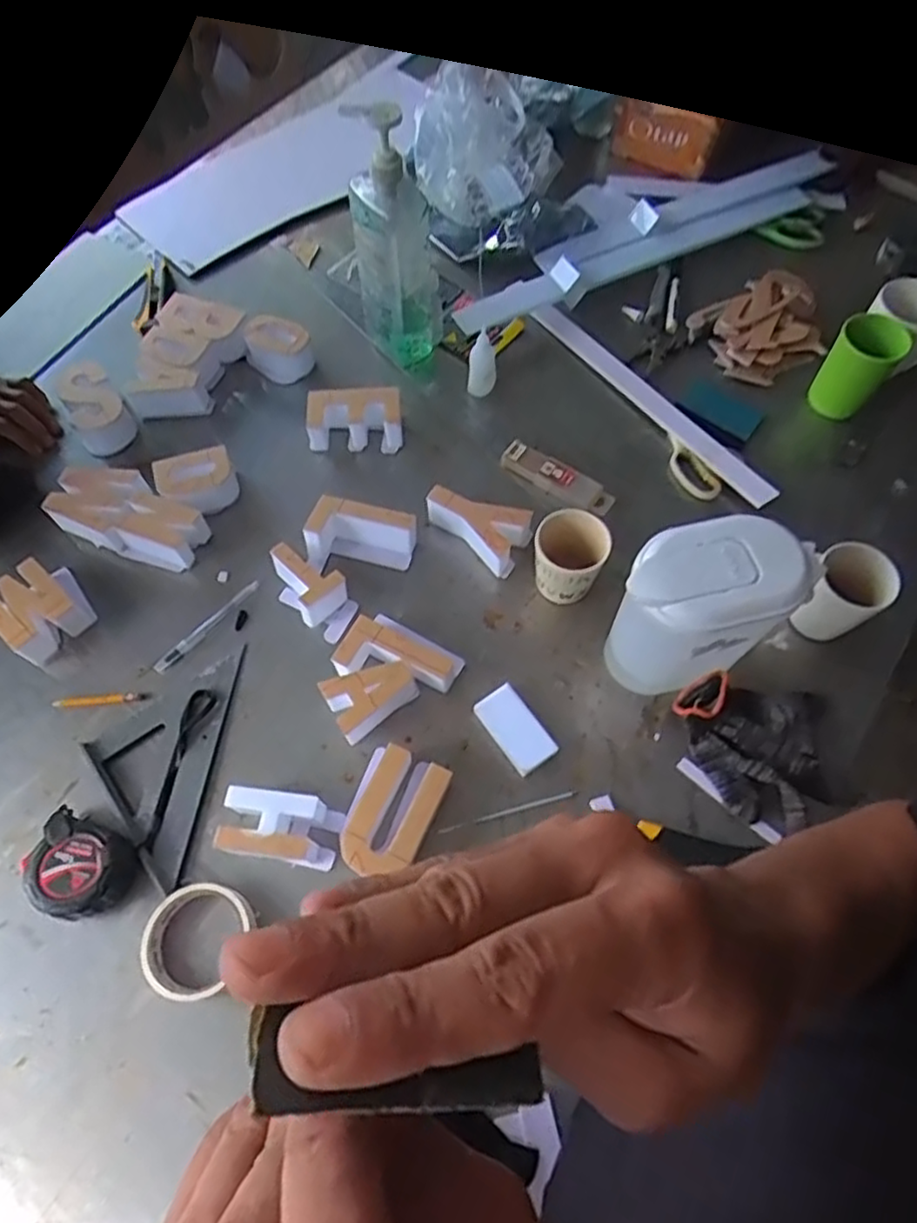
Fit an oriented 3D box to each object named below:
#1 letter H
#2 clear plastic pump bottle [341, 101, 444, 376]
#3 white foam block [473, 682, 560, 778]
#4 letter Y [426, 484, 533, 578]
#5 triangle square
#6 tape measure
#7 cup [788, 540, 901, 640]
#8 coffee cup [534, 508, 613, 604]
[{"bbox_3d":[-0.161,0.196,0.618,0.100,0.044,0.057,9,65,3],"label":"letter H"},{"bbox_3d":[-0.073,-0.422,0.802,0.067,0.299,0.101,-25,68,-12],"label":"clear plastic pump bottle"},{"bbox_3d":[0.056,0.114,0.665,0.043,0.019,0.084,-33,70,-15],"label":"white foam block"},{"bbox_3d":[0.019,-0.096,0.757,0.115,0.058,0.061,29,68,12],"label":"letter Y"},{"bbox_3d":[-0.251,0.143,0.662,0.167,0.013,0.169,-36,71,-16],"label":"triangle square"},{"bbox_3d":[-0.337,0.227,0.602,0.093,0.034,0.075,25,67,10],"label":"tape measure"},{"bbox_3d":[0.378,-0.013,0.679,0.070,0.090,0.076,0,65,-1],"label":"cup"},{"bbox_3d":[0.113,-0.051,0.715,0.072,0.100,0.070,0,65,-1],"label":"coffee cup"}]

